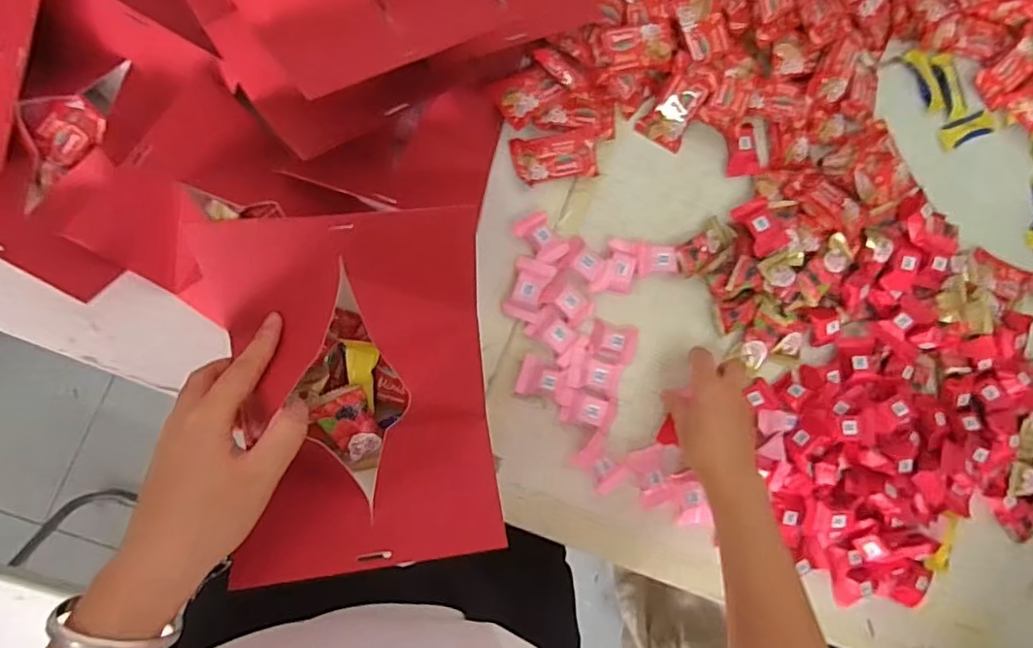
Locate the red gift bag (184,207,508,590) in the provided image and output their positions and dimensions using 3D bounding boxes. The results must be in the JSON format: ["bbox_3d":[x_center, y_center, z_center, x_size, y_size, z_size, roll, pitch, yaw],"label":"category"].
[{"bbox_3d":[-0.097,0.039,0.359,0.160,0.054,0.205,-4,92,-9],"label":"red gift bag"}]

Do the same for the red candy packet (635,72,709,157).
[{"bbox_3d":[0.147,-0.203,0.552,0.046,0.010,0.065,20,115,-8],"label":"red candy packet"}]

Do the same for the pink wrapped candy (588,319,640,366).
[{"bbox_3d":[0.092,0.018,0.541,0.048,0.014,0.037,9,90,-9],"label":"pink wrapped candy"}]

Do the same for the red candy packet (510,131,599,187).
[{"bbox_3d":[0.036,-0.153,0.535,0.075,0.017,0.041,-9,93,-9],"label":"red candy packet"}]

